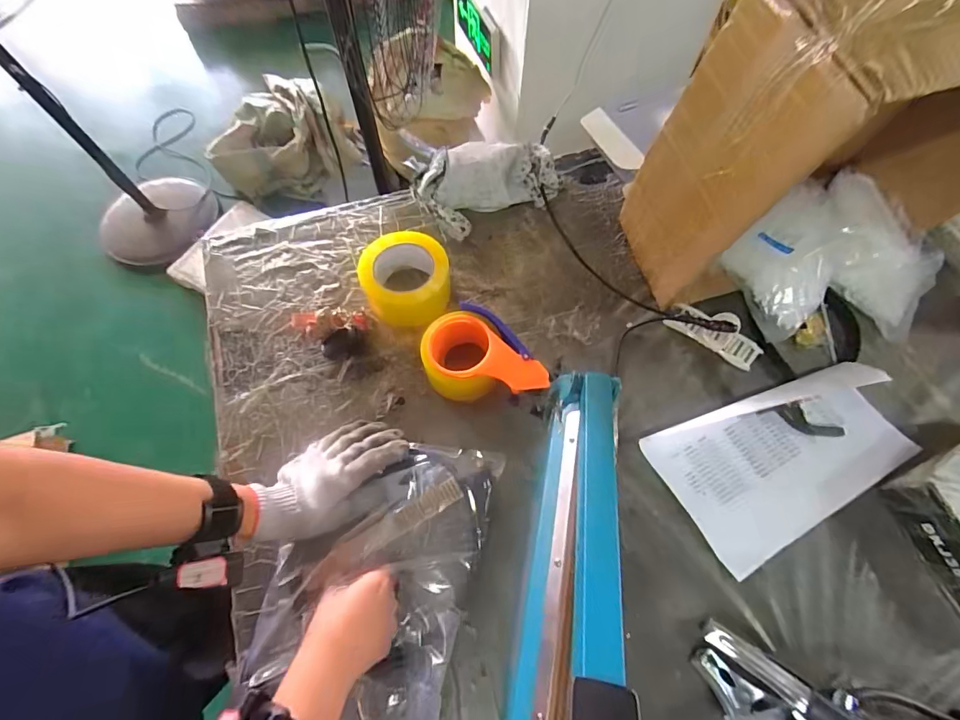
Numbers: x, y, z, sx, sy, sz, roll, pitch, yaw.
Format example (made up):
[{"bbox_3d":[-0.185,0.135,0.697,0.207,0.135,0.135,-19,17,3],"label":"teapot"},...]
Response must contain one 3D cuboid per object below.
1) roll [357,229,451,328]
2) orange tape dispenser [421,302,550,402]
[{"bbox_3d":[-0.103,-0.107,0.584,0.120,0.070,0.130,0,66,0],"label":"roll"},{"bbox_3d":[0.007,0.006,0.535,0.158,0.071,0.104,27,68,11],"label":"orange tape dispenser"}]

